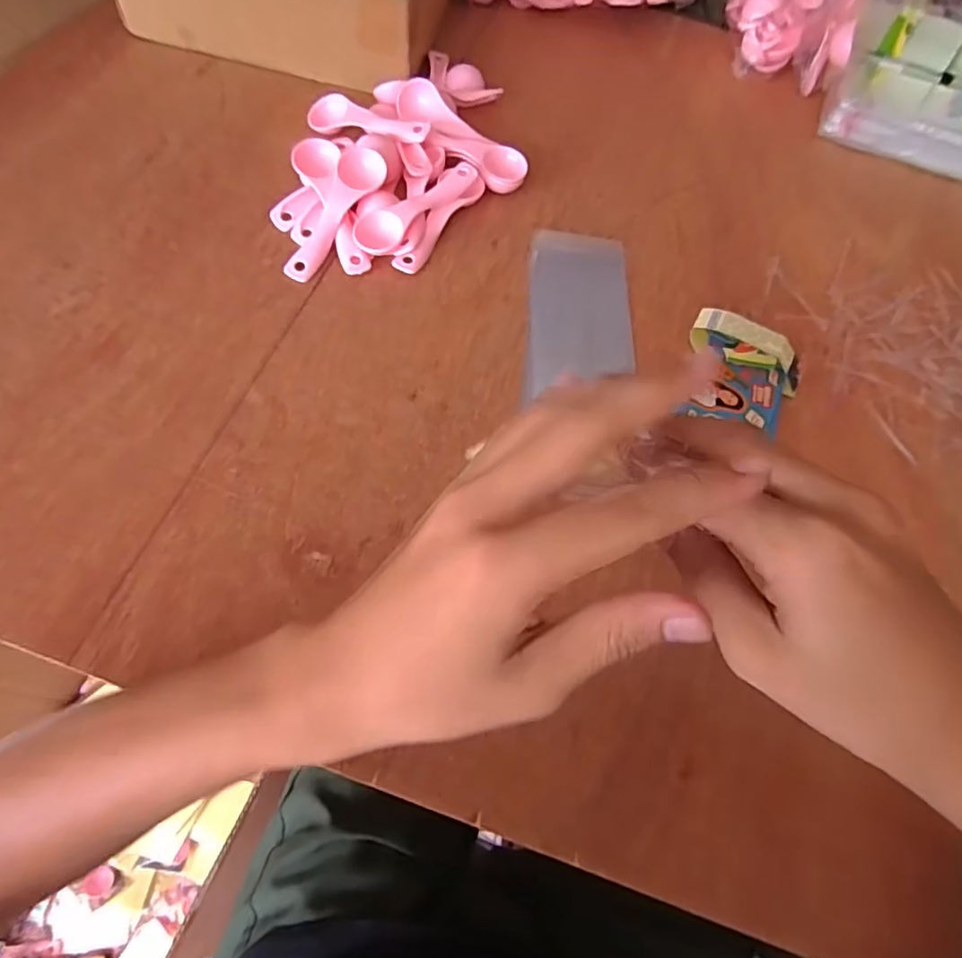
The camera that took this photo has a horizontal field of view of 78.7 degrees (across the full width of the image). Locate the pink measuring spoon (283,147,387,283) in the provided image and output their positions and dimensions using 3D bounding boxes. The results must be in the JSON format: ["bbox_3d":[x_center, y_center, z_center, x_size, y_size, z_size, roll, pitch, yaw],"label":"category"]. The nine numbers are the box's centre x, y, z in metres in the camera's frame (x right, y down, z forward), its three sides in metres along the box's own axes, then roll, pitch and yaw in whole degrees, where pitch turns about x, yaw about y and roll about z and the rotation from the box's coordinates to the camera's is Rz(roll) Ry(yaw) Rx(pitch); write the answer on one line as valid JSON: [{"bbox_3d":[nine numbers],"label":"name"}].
[{"bbox_3d":[-0.106,-0.191,0.424,0.030,0.010,0.112,26,82,11],"label":"pink measuring spoon"}]

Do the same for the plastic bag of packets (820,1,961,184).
[{"bbox_3d":[0.432,-0.359,0.541,0.197,0.072,0.142,24,63,6],"label":"plastic bag of packets"}]

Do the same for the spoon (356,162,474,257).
[{"bbox_3d":[-0.047,-0.200,0.433,0.033,0.021,0.106,42,66,14],"label":"spoon"}]

